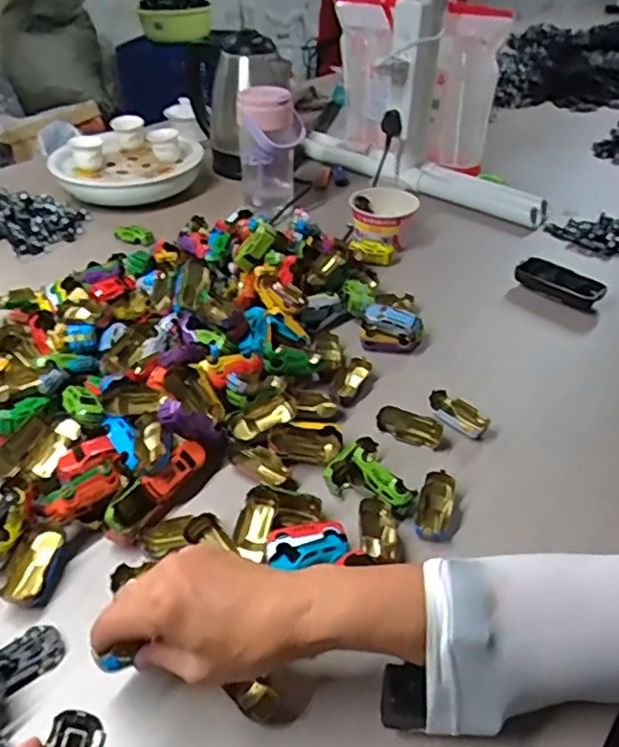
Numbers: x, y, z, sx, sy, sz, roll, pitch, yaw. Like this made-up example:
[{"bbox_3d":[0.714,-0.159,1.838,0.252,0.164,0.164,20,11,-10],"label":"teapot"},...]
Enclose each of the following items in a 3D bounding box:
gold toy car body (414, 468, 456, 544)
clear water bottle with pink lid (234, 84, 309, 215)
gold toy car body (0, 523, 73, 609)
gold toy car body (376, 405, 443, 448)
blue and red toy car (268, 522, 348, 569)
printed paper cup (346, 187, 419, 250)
[{"bbox_3d":[0.106,0.113,0.521,0.028,0.020,0.065,11,40,14],"label":"gold toy car body"},{"bbox_3d":[-0.057,-0.334,0.933,0.095,0.177,0.075,-1,39,-1],"label":"clear water bottle with pink lid"},{"bbox_3d":[-0.212,0.147,0.476,0.033,0.015,0.063,5,39,7],"label":"gold toy car body"},{"bbox_3d":[0.097,0.052,0.596,0.062,0.024,0.024,13,41,16],"label":"gold toy car body"},{"bbox_3d":[-0.001,0.140,0.483,0.061,0.026,0.041,-1,39,0],"label":"blue and red toy car"},{"bbox_3d":[0.104,-0.223,0.881,0.097,0.059,0.080,9,40,11],"label":"printed paper cup"}]

